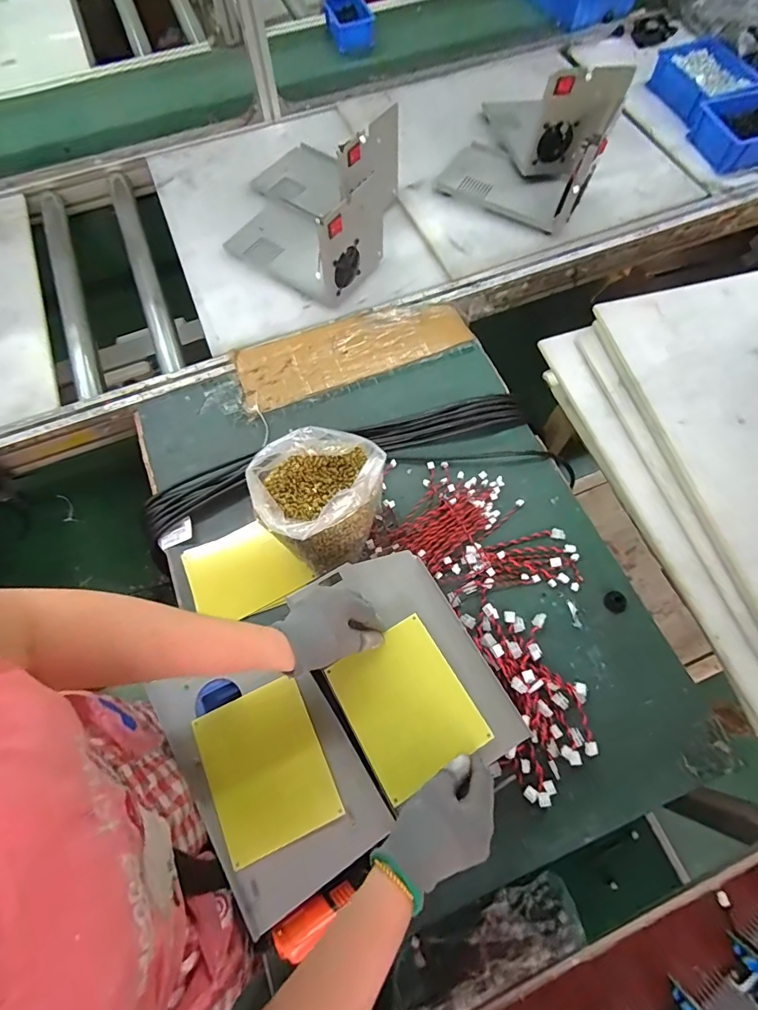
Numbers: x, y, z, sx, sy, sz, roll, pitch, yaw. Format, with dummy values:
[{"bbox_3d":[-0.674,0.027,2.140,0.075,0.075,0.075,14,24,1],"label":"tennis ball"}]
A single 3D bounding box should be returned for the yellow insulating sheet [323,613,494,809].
[{"bbox_3d":[0.029,0.217,0.508,0.124,0.007,0.147,-30,66,-8],"label":"yellow insulating sheet"}]

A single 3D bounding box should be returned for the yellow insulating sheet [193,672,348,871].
[{"bbox_3d":[-0.125,0.287,0.508,0.122,0.009,0.153,-24,71,-9],"label":"yellow insulating sheet"}]

